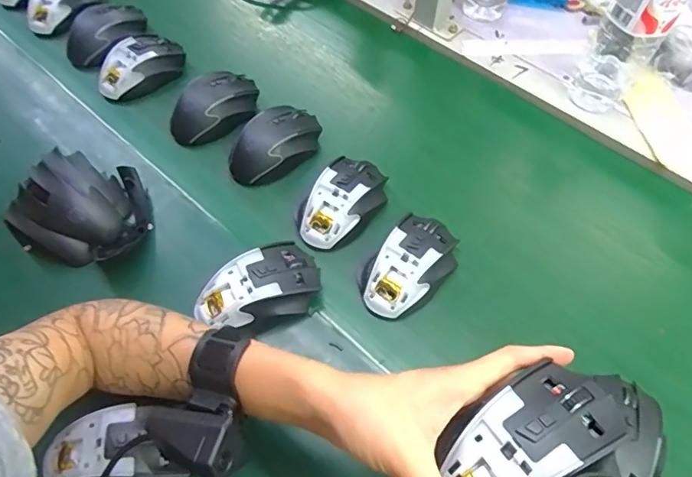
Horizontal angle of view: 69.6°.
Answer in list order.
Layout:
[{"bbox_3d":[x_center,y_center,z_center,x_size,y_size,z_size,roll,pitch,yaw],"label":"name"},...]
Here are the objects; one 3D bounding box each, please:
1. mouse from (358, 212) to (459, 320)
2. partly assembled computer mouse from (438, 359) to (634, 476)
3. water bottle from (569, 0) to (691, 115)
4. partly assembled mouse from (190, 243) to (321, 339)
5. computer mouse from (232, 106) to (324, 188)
[{"bbox_3d":[0.064,0.029,0.489,0.065,0.049,0.111,33,63,18],"label":"mouse"},{"bbox_3d":[0.107,0.121,0.266,0.107,0.047,0.085,-28,60,-15],"label":"partly assembled computer mouse"},{"bbox_3d":[0.322,-0.244,0.551,0.076,0.224,0.058,30,63,17],"label":"water bottle"},{"bbox_3d":[-0.078,0.048,0.455,0.112,0.038,0.066,-28,63,-17],"label":"partly assembled mouse"},{"bbox_3d":[-0.080,-0.110,0.563,0.118,0.037,0.068,-38,66,-21],"label":"computer mouse"}]

